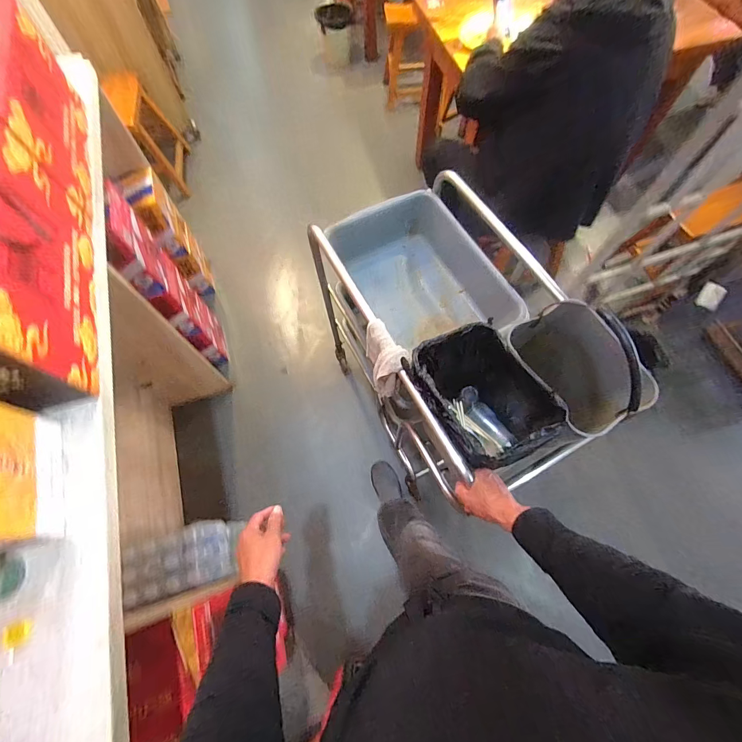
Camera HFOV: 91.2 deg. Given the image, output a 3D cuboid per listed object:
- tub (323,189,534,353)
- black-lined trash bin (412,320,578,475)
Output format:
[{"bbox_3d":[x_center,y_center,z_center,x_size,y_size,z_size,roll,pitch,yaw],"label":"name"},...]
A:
[{"bbox_3d":[0.140,-0.244,1.019,0.321,0.192,0.446,-29,69,-8],"label":"tub"},{"bbox_3d":[0.218,0.067,0.774,0.205,0.270,0.287,-29,69,-9],"label":"black-lined trash bin"}]

